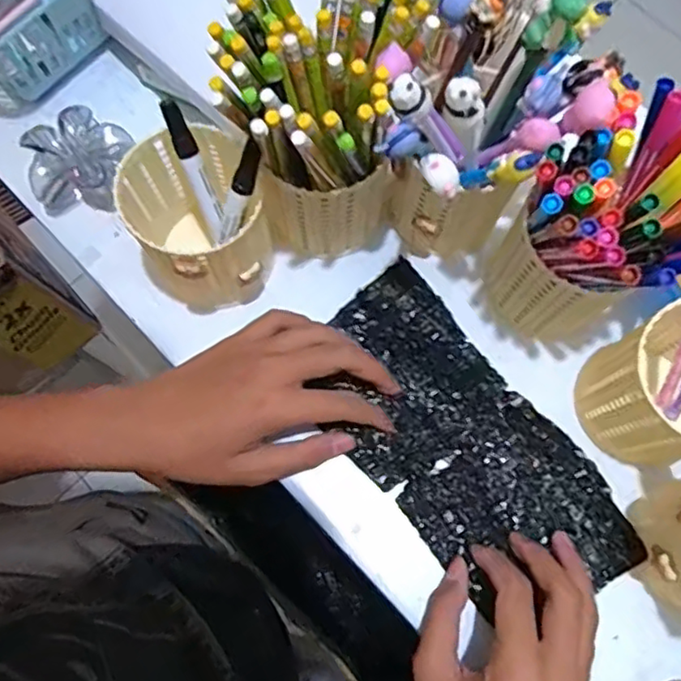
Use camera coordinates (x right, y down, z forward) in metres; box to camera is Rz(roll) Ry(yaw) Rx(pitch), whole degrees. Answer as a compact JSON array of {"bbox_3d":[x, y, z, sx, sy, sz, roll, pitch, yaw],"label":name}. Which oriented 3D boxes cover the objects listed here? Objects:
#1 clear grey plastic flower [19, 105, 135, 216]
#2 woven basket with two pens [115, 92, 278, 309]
[{"bbox_3d":[-0.192,-0.127,0.457,0.063,0.039,0.074,25,76,7],"label":"clear grey plastic flower"},{"bbox_3d":[-0.091,-0.076,0.407,0.091,0.120,0.087,0,75,0],"label":"woven basket with two pens"}]

